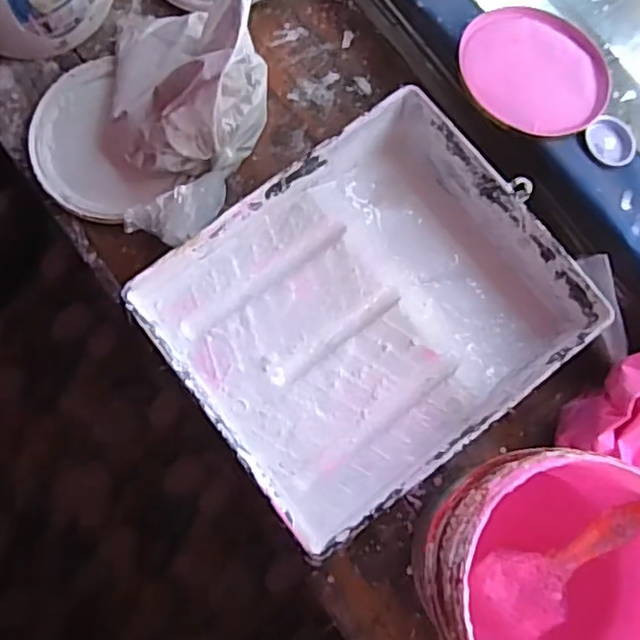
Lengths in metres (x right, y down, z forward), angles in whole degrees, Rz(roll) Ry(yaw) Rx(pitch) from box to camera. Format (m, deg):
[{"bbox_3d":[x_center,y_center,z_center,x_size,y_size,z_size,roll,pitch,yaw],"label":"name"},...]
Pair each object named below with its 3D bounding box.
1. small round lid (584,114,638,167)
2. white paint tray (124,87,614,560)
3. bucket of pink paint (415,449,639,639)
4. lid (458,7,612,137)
[{"bbox_3d":[0.282,-0.174,0.627,0.046,0.012,0.050,0,78,1],"label":"small round lid"},{"bbox_3d":[0.044,-0.008,0.609,0.336,0.071,0.290,-37,80,-7],"label":"white paint tray"},{"bbox_3d":[0.169,0.197,0.503,0.168,0.194,0.179,0,78,1],"label":"bucket of pink paint"},{"bbox_3d":[0.208,-0.241,0.630,0.145,0.007,0.148,3,68,-7],"label":"lid"}]

